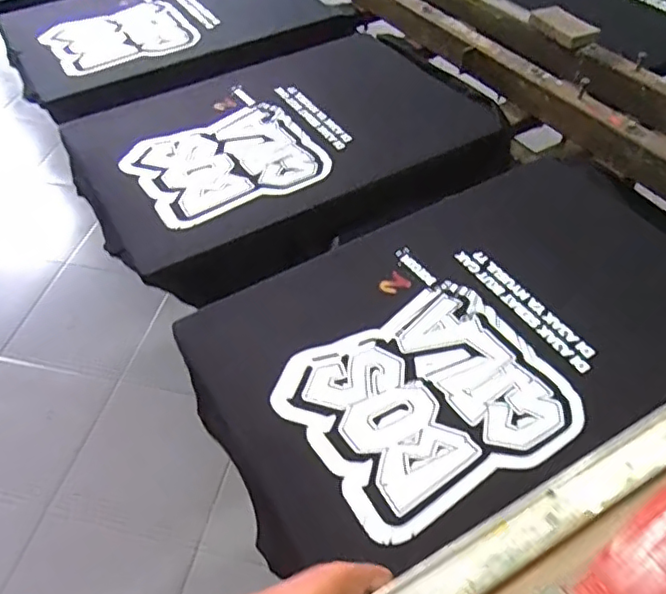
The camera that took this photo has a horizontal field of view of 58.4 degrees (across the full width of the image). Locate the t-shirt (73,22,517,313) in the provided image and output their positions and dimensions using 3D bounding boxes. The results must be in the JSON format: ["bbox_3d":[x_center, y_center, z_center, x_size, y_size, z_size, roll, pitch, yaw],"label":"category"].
[{"bbox_3d":[-0.064,-0.261,0.971,0.663,0.072,0.421,-26,53,-20],"label":"t-shirt"}]

